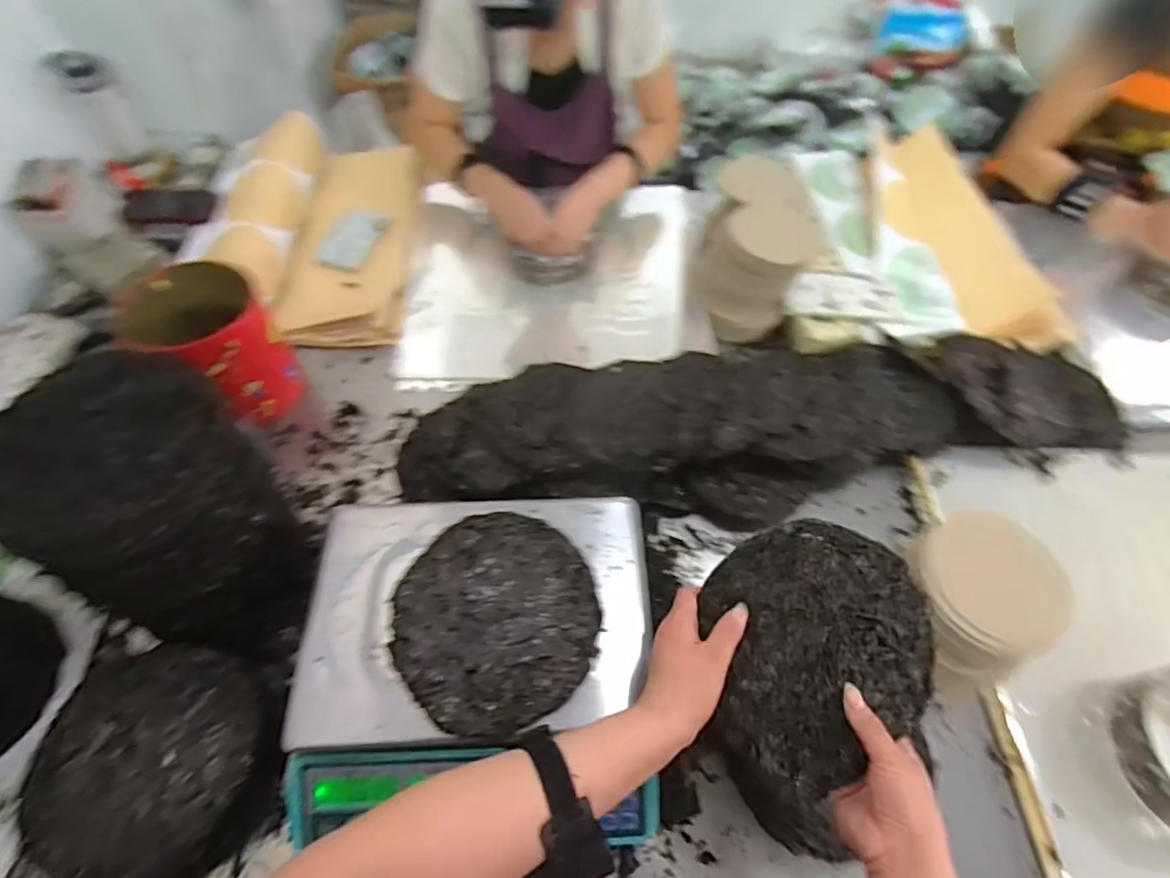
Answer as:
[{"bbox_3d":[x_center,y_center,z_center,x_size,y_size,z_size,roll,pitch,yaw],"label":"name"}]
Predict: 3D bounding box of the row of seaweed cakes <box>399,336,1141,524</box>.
[{"bbox_3d":[0.281,-0.036,0.819,1.078,0.086,0.272,-4,58,-4],"label":"row of seaweed cakes"}]

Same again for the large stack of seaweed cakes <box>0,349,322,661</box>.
[{"bbox_3d":[-0.418,0.087,0.620,0.176,0.306,0.216,25,60,15],"label":"large stack of seaweed cakes"}]

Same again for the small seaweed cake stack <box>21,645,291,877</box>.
[{"bbox_3d":[-0.423,0.335,0.595,0.209,0.108,0.206,8,58,4],"label":"small seaweed cake stack"}]

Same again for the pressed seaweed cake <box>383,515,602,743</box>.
[{"bbox_3d":[-0.084,0.169,0.546,0.184,0.024,0.191,-35,64,-21],"label":"pressed seaweed cake"}]

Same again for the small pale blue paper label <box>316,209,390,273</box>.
[{"bbox_3d":[-0.403,-0.346,0.991,0.068,0.010,0.143,27,62,-17],"label":"small pale blue paper label"}]

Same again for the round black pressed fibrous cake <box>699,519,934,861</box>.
[{"bbox_3d":[0.191,0.174,0.458,0.181,0.041,0.206,-1,57,-1],"label":"round black pressed fibrous cake"}]

